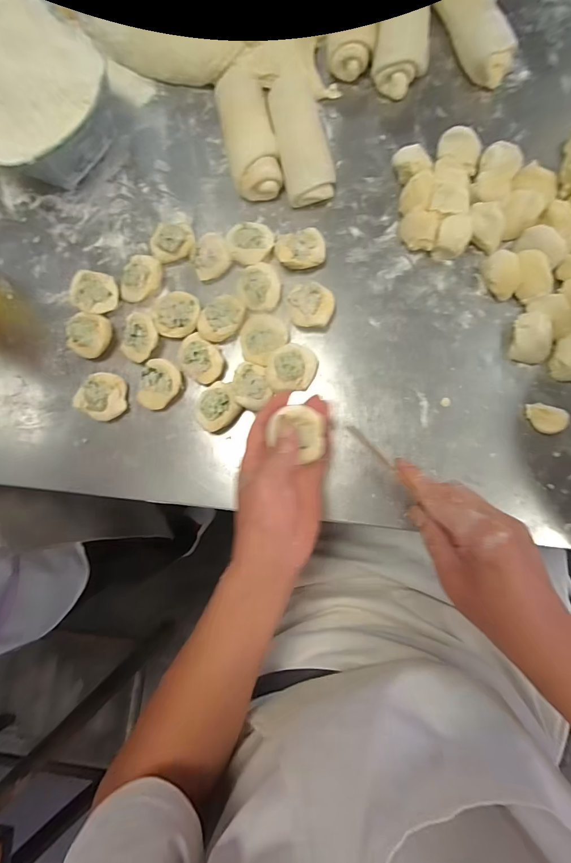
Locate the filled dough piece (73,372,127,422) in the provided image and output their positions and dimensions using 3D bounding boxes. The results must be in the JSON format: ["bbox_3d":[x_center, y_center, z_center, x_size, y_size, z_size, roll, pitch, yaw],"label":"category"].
[{"bbox_3d":[-0.217,-0.042,0.458,0.051,0.030,0.056,29,89,7],"label":"filled dough piece"}]

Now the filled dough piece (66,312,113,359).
[{"bbox_3d":[-0.240,-0.118,0.470,0.046,0.031,0.052,27,89,7],"label":"filled dough piece"}]

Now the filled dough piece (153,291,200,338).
[{"bbox_3d":[-0.129,-0.139,0.461,0.054,0.026,0.051,5,86,6],"label":"filled dough piece"}]

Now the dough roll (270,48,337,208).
[{"bbox_3d":[0.017,-0.368,0.458,0.058,0.046,0.193,-11,84,5],"label":"dough roll"}]

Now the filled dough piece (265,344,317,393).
[{"bbox_3d":[0.007,-0.070,0.439,0.059,0.036,0.048,-44,83,1],"label":"filled dough piece"}]

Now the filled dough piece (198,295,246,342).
[{"bbox_3d":[-0.076,-0.134,0.455,0.044,0.026,0.059,40,90,7],"label":"filled dough piece"}]

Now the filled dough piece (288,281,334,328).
[{"bbox_3d":[0.030,-0.145,0.442,0.050,0.026,0.047,0,85,6],"label":"filled dough piece"}]

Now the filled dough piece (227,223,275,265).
[{"bbox_3d":[-0.041,-0.225,0.461,0.054,0.026,0.052,0,85,6],"label":"filled dough piece"}]

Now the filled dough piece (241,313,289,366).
[{"bbox_3d":[-0.029,-0.109,0.445,0.051,0.026,0.057,42,90,7],"label":"filled dough piece"}]

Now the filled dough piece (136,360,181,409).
[{"bbox_3d":[-0.148,-0.054,0.453,0.046,0.023,0.057,18,87,7],"label":"filled dough piece"}]

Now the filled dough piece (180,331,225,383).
[{"bbox_3d":[-0.100,-0.086,0.450,0.058,0.024,0.044,37,90,7],"label":"filled dough piece"}]

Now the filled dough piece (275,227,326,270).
[{"bbox_3d":[0.018,-0.215,0.455,0.057,0.026,0.046,-6,85,5],"label":"filled dough piece"}]

